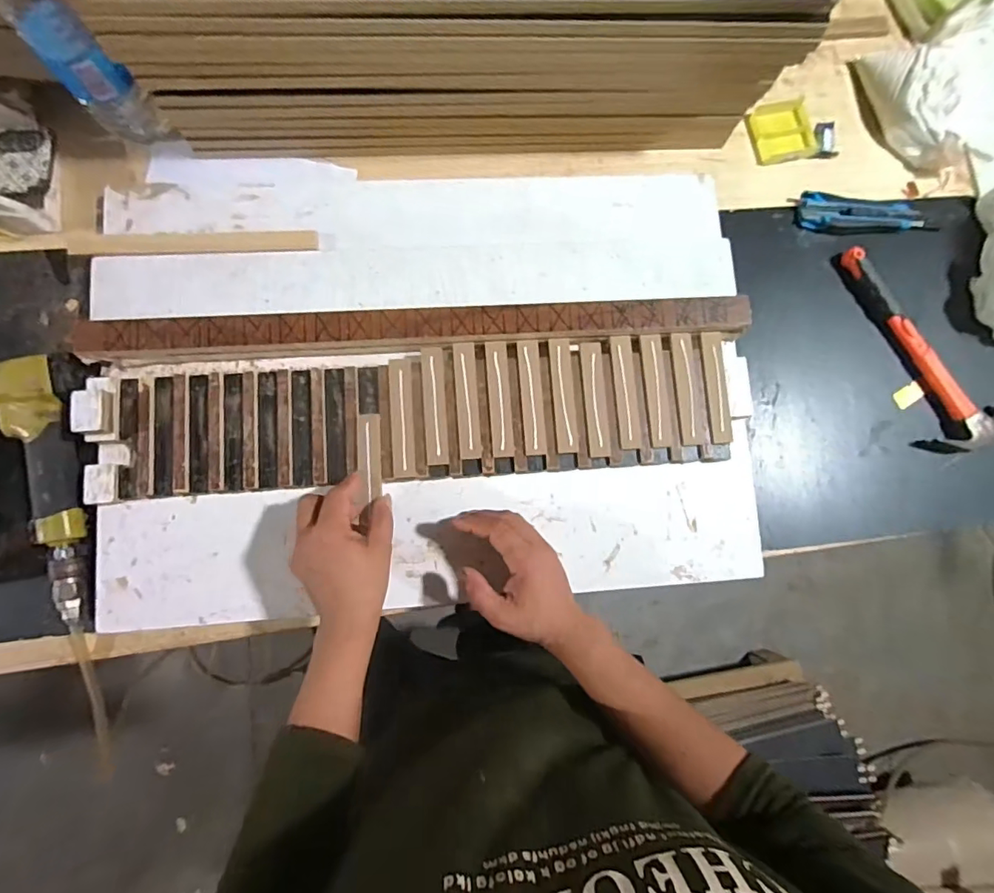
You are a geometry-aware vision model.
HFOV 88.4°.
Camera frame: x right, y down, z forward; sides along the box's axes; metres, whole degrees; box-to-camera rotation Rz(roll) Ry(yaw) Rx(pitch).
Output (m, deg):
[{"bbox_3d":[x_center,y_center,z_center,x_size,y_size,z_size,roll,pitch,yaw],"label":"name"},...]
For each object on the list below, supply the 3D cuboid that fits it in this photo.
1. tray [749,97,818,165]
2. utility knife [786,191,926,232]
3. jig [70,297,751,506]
[{"bbox_3d":[0.330,-0.364,0.592,0.067,0.008,0.074,-12,85,-6],"label":"tray"},{"bbox_3d":[0.405,-0.258,0.572,0.136,0.013,0.043,6,84,-3],"label":"utility knife"},{"bbox_3d":[-0.069,-0.050,0.489,0.598,0.026,0.159,-4,85,-4],"label":"jig"}]

